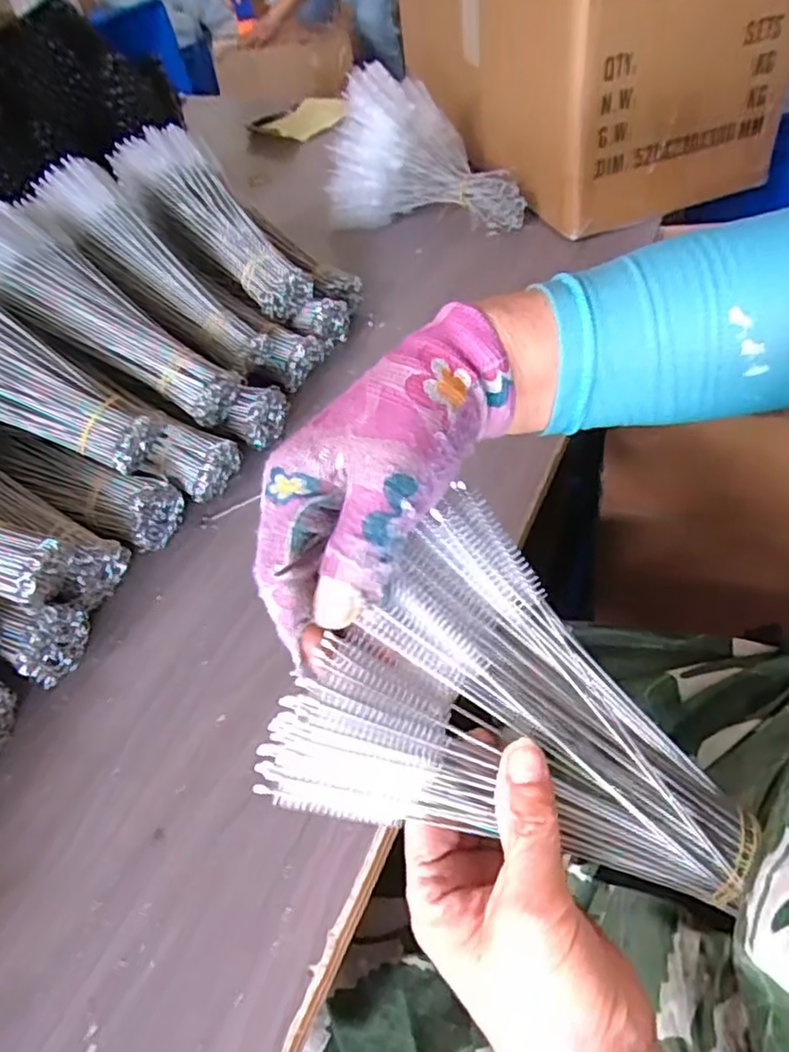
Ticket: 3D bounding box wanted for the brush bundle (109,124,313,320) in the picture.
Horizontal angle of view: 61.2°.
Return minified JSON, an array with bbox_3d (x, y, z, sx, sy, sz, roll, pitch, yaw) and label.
[{"bbox_3d":[-0.161,-0.281,0.617,0.091,0.049,0.238,-34,74,-23],"label":"brush bundle"}]

